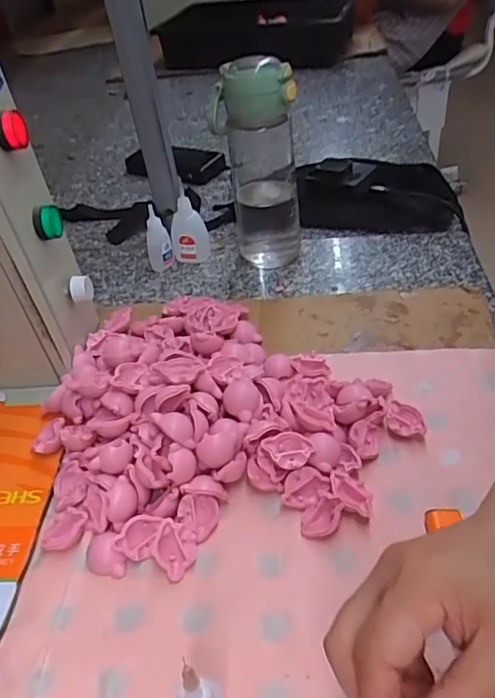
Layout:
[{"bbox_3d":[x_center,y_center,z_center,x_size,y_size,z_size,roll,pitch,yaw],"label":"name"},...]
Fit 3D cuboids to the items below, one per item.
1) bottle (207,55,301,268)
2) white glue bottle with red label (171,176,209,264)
[{"bbox_3d":[0.013,-0.200,0.598,0.083,0.224,0.089,3,42,9],"label":"bottle"},{"bbox_3d":[-0.071,-0.152,0.649,0.046,0.099,0.029,-21,43,-17],"label":"white glue bottle with red label"}]

